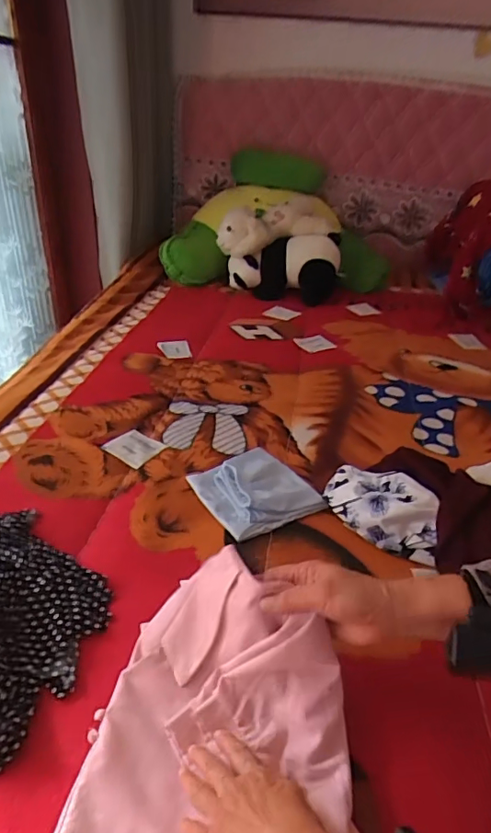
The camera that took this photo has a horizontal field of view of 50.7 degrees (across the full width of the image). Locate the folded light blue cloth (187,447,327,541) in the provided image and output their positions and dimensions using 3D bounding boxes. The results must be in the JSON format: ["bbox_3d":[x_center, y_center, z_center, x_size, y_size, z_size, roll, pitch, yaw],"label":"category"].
[{"bbox_3d":[0.011,0.101,0.755,0.153,0.032,0.152,-13,36,-26],"label":"folded light blue cloth"}]

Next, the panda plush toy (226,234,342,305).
[{"bbox_3d":[0.114,-0.440,1.518,0.311,0.169,0.169,10,32,10],"label":"panda plush toy"}]

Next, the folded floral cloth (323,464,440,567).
[{"bbox_3d":[0.182,0.121,0.695,0.156,0.024,0.103,14,67,24],"label":"folded floral cloth"}]

